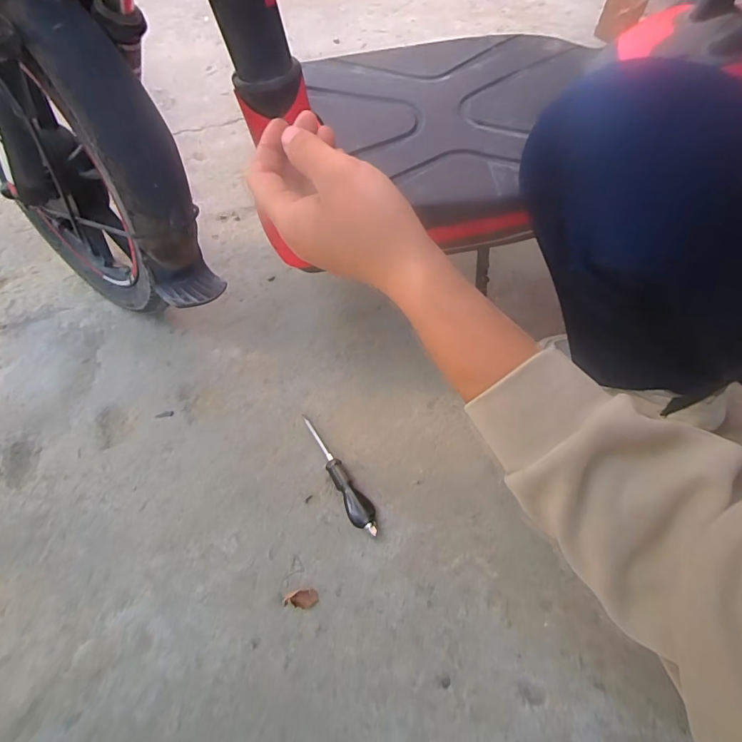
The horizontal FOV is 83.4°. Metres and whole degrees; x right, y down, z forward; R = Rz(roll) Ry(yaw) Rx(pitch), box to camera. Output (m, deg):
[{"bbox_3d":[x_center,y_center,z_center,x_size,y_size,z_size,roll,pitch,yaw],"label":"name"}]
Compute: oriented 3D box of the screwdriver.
[{"bbox_3d":[-0.042,0.129,0.545,0.030,0.025,0.183,-24,62,-16],"label":"screwdriver"}]

